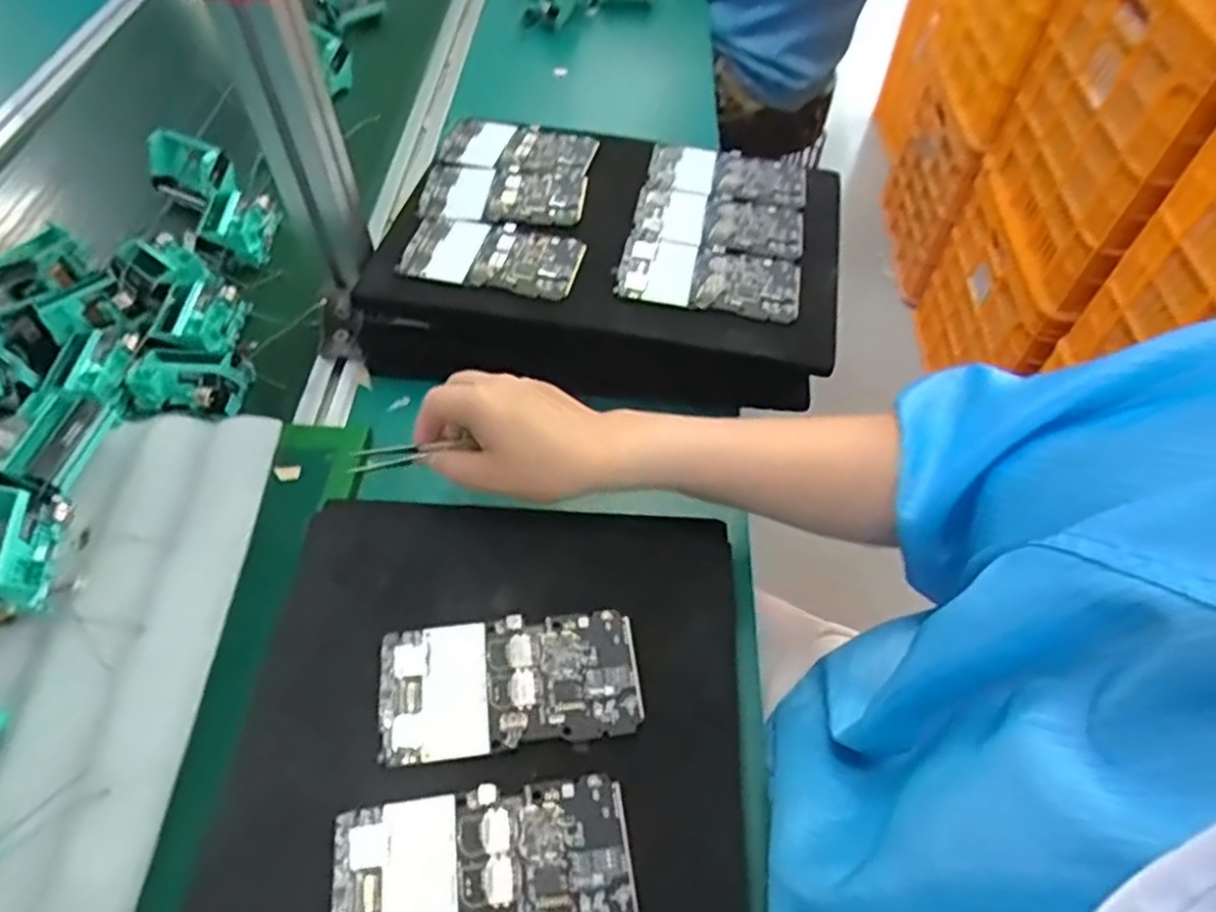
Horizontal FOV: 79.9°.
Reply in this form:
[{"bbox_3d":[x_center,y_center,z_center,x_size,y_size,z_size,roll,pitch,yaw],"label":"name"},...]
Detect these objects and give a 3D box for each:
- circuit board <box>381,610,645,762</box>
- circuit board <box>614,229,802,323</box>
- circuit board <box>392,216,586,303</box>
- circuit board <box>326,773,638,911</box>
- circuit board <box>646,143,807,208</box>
[{"bbox_3d":[-0.050,0.115,0.370,0.128,0.005,0.065,-5,59,-5],"label":"circuit board"},{"bbox_3d":[0.075,-0.132,0.542,0.133,0.006,0.070,14,59,6],"label":"circuit board"},{"bbox_3d":[-0.086,-0.154,0.551,0.129,0.007,0.068,13,59,6],"label":"circuit board"},{"bbox_3d":[-0.056,0.184,0.322,0.129,0.006,0.065,-6,59,-6],"label":"circuit board"},{"bbox_3d":[0.102,-0.241,0.621,0.132,0.012,0.066,12,59,5],"label":"circuit board"}]

